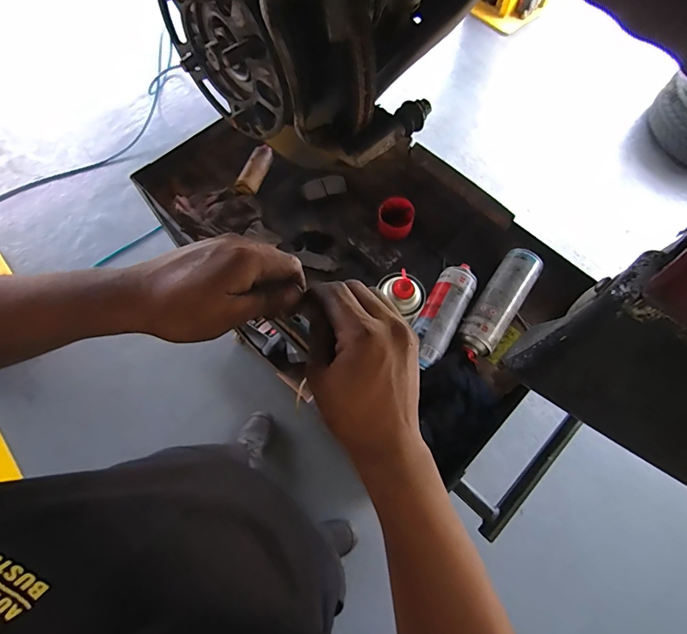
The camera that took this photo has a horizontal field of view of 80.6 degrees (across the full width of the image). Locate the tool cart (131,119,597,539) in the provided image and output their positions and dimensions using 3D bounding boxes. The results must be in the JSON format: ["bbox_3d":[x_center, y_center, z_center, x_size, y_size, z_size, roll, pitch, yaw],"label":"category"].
[{"bbox_3d":[0.054,0.008,1.047,0.879,0.723,0.463,43,74,16],"label":"tool cart"}]

